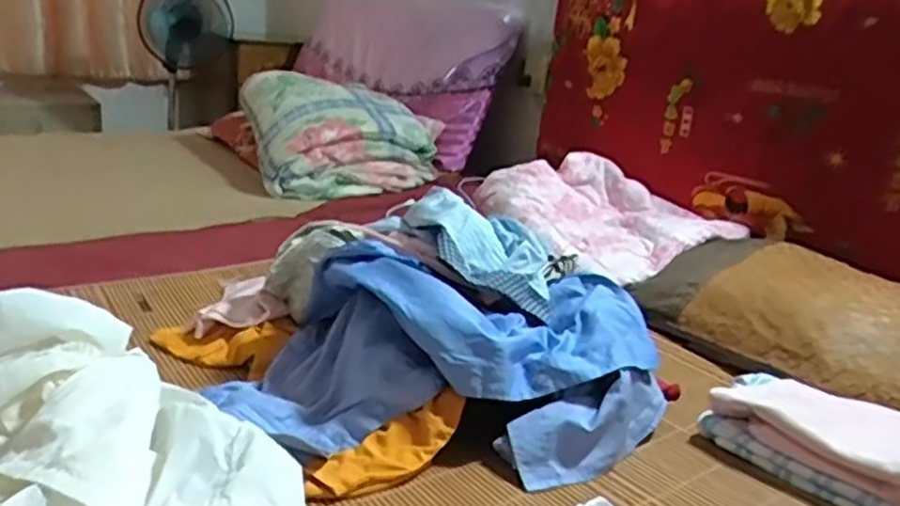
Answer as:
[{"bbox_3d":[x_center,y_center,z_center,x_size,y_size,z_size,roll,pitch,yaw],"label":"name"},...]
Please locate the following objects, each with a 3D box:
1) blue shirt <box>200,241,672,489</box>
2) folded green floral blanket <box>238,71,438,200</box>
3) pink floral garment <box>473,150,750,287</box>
[{"bbox_3d":[0.002,0.105,0.838,0.491,0.144,0.280,3,18,-8],"label":"blue shirt"},{"bbox_3d":[-0.268,-0.294,1.866,0.442,0.226,0.363,-3,20,-24],"label":"folded green floral blanket"},{"bbox_3d":[0.304,-0.076,1.450,0.295,0.126,0.429,-4,20,-28],"label":"pink floral garment"}]

